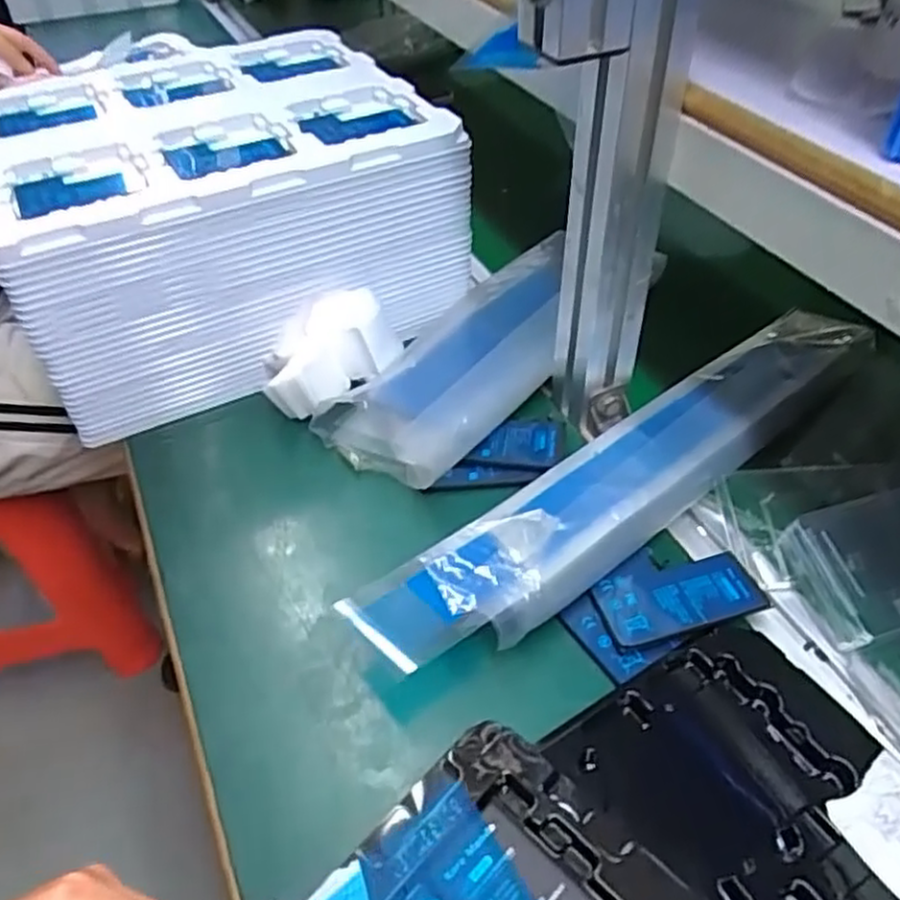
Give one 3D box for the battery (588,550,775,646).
[{"bbox_3d":[0.129,0.084,0.416,0.087,0.010,0.041,-11,46,-10],"label":"battery"}]

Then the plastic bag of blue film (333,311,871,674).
[{"bbox_3d":[0.119,0.013,0.467,0.397,0.033,0.077,-31,53,-25],"label":"plastic bag of blue film"}]

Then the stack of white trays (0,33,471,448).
[{"bbox_3d":[-0.180,-0.196,0.597,0.312,0.151,0.269,-20,50,-17],"label":"stack of white trays"}]

